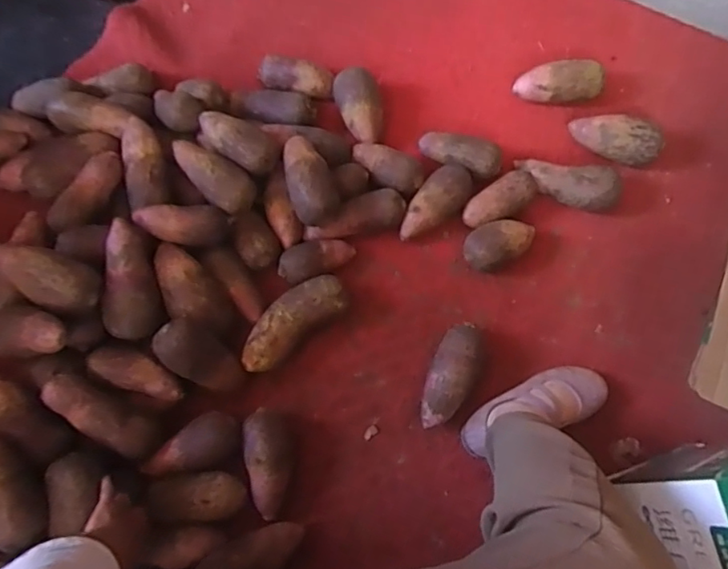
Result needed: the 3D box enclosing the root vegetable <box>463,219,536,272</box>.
[{"bbox_3d":[0.235,-0.069,0.966,0.130,0.067,0.077,-32,72,-13],"label":"root vegetable"}]

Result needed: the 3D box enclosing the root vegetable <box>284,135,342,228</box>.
[{"bbox_3d":[-0.088,-0.179,0.920,0.080,0.060,0.147,-15,69,-7],"label":"root vegetable"}]

